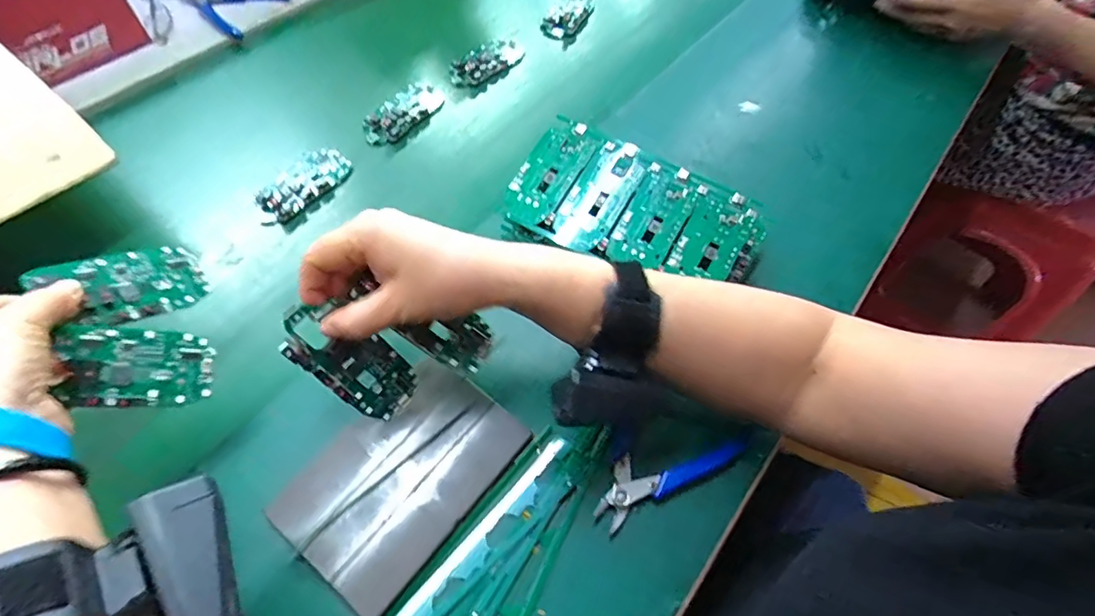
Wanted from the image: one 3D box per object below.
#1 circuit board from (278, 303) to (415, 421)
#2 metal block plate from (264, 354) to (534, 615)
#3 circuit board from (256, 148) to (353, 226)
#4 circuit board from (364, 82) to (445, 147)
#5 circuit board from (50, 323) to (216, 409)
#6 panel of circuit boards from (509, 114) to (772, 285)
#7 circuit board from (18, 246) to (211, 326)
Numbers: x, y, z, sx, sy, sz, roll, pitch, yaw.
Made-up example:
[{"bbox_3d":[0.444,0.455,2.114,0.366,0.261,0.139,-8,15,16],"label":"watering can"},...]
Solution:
[{"bbox_3d":[-0.126,0.035,0.349,0.044,0.097,0.006,-48,31,-13],"label":"circuit board"},{"bbox_3d":[-0.095,0.108,0.358,0.099,0.016,0.147,35,65,17],"label":"metal block plate"},{"bbox_3d":[-0.233,-0.118,0.511,0.053,0.016,0.101,28,63,13],"label":"circuit board"},{"bbox_3d":[-0.152,-0.208,0.574,0.043,0.019,0.098,29,63,14],"label":"circuit board"},{"bbox_3d":[-0.236,0.035,0.312,0.071,0.005,0.045,7,77,-28],"label":"circuit board"},{"bbox_3d":[0.072,-0.080,0.451,0.202,0.022,0.111,29,75,12],"label":"panel of circuit boards"},{"bbox_3d":[-0.268,-0.014,0.344,0.084,0.005,0.047,-29,88,-50],"label":"circuit board"}]

